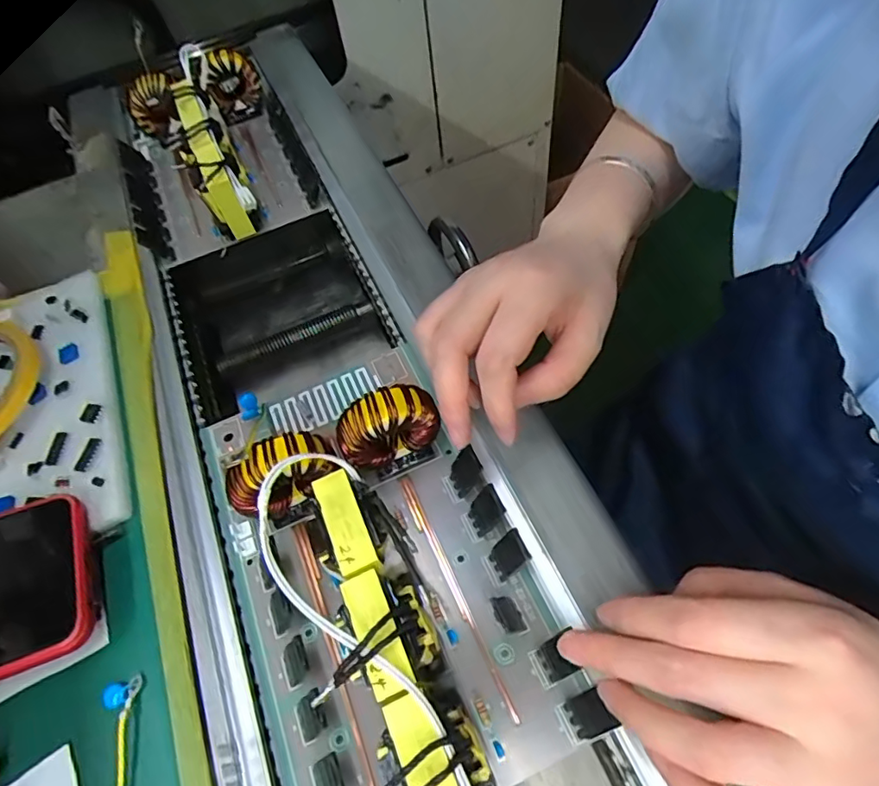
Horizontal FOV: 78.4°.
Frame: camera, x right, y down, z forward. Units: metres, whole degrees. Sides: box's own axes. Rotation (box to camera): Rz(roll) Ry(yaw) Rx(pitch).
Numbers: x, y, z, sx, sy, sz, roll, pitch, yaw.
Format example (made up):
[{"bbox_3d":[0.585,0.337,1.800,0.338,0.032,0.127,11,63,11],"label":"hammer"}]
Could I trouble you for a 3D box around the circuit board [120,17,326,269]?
[{"bbox_3d":[-0.170,-0.182,0.403,0.130,0.061,0.182,-21,54,-14],"label":"circuit board"}]

